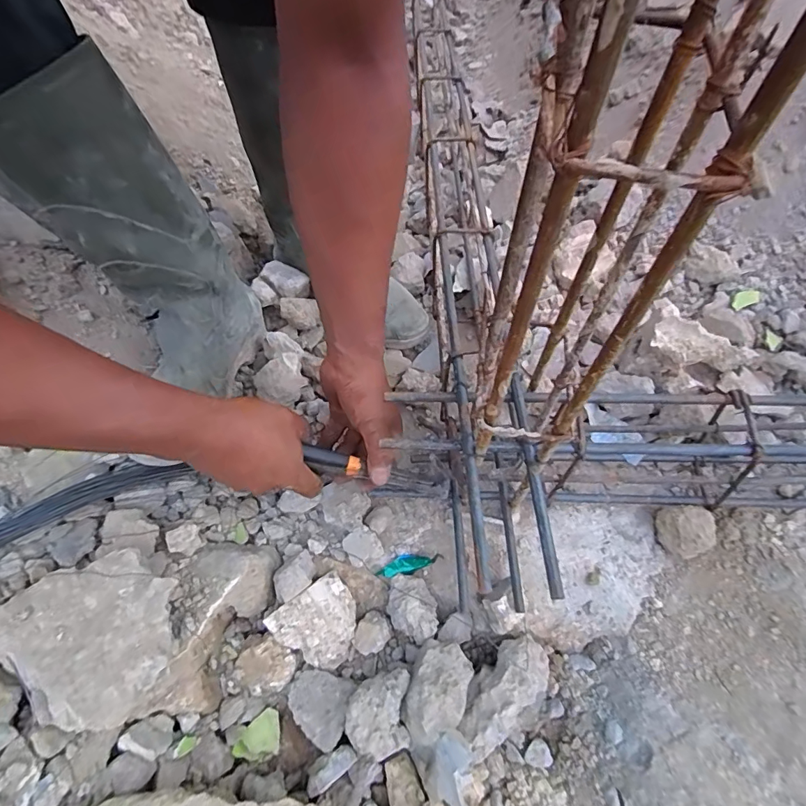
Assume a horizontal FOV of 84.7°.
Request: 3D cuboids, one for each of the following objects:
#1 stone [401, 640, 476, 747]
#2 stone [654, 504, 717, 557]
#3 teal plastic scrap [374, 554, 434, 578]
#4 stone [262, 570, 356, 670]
[{"bbox_3d":[0.030,0.252,0.386,0.050,0.035,0.078,14,59,14],"label":"stone"},{"bbox_3d":[0.299,0.135,0.466,0.050,0.040,0.050,-2,57,3],"label":"stone"},{"bbox_3d":[-0.001,0.175,0.476,0.057,0.010,0.022,-22,58,-10],"label":"teal plastic scrap"},{"bbox_3d":[-0.082,0.220,0.439,0.077,0.032,0.071,-37,61,-18],"label":"stone"}]

